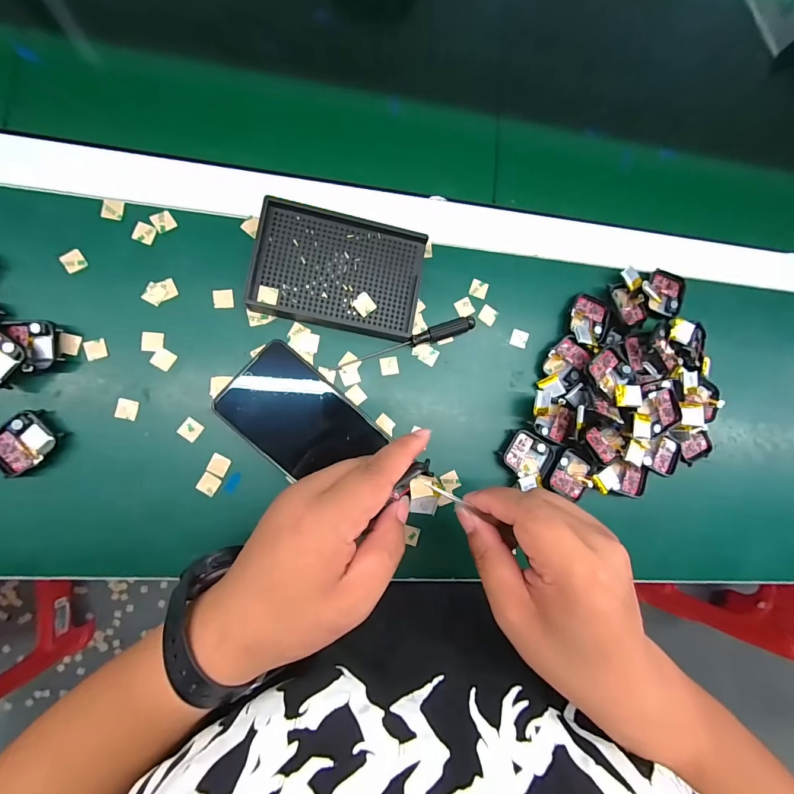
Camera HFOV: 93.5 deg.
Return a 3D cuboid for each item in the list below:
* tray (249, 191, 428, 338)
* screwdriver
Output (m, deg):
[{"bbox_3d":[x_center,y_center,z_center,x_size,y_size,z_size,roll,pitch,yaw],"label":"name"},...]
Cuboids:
[{"bbox_3d":[-0.048,-0.106,0.317,0.135,0.020,0.093,10,84,-7],"label":"tray"},{"bbox_3d":[0.007,-0.045,0.324,0.129,0.013,0.012,-19,89,-9],"label":"screwdriver"}]

